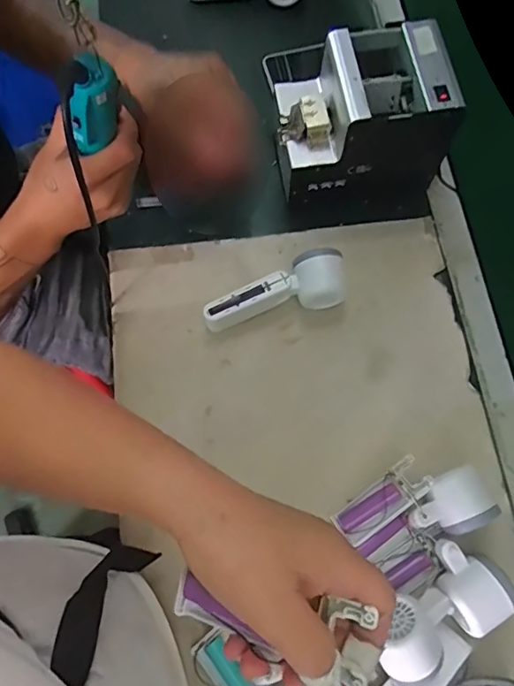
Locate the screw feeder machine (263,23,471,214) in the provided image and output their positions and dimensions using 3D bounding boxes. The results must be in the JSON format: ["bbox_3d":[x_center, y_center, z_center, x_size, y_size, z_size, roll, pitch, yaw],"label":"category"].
[{"bbox_3d":[0.116,-0.253,0.607,0.171,0.150,0.123,-8,71,-6],"label":"screw feeder machine"}]

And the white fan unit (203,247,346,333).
[{"bbox_3d":[0.022,-0.060,0.591,0.164,0.053,0.052,-11,71,-6],"label":"white fan unit"}]

